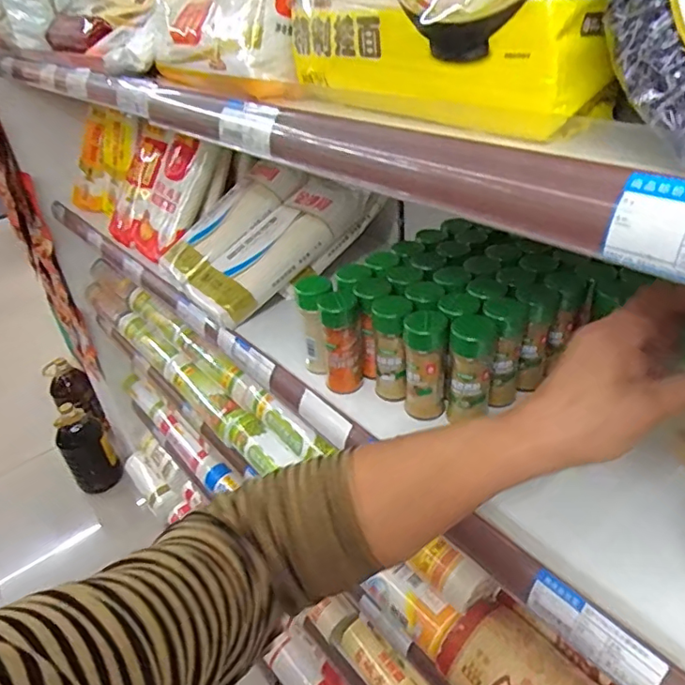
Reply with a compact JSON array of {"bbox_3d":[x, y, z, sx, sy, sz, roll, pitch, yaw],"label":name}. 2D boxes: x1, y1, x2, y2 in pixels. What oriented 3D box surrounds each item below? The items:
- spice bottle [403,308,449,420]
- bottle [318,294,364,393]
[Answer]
[{"bbox_3d":[0.081,0.025,0.537,0.039,0.111,0.037,-1,35,8],"label":"spice bottle"},{"bbox_3d":[-0.001,0.001,0.580,0.039,0.106,0.041,-3,35,5],"label":"bottle"}]

